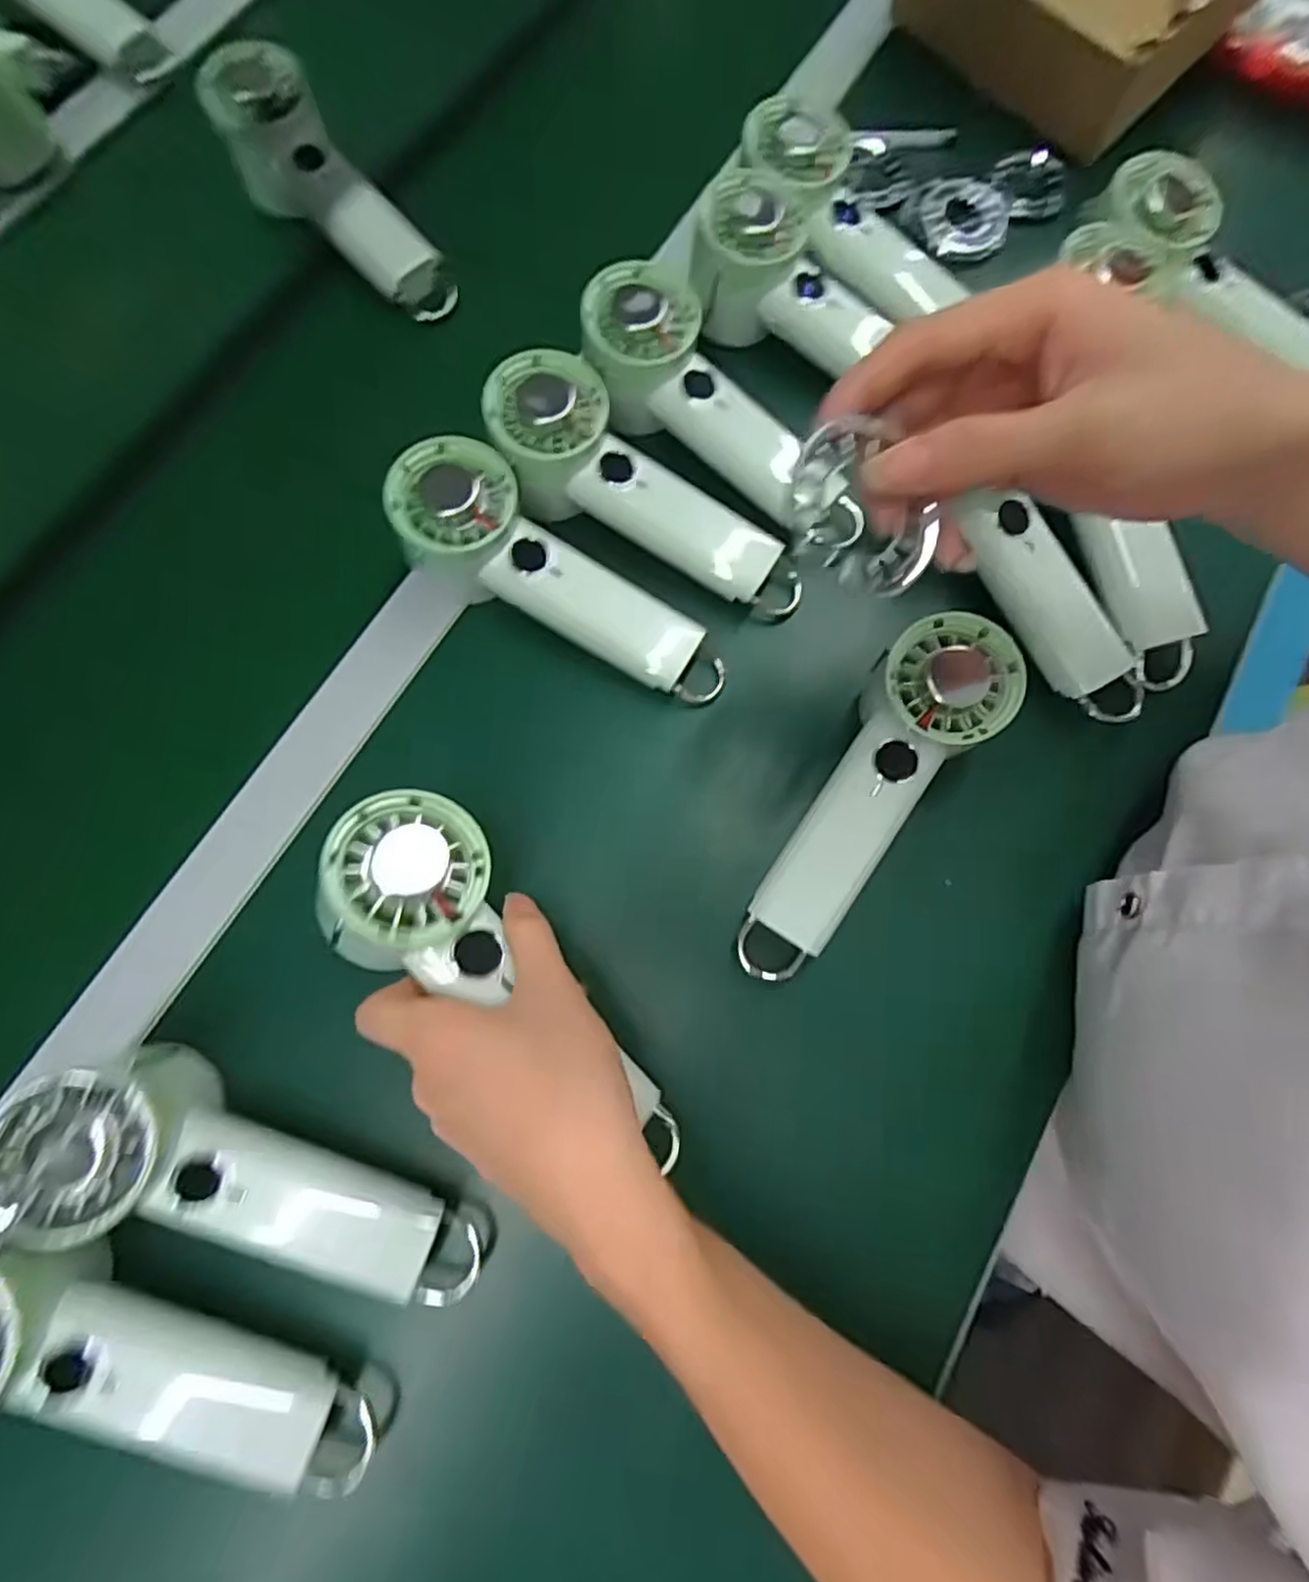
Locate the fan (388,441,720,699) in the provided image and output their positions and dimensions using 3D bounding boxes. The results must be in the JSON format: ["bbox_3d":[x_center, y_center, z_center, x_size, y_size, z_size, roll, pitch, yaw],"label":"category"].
[{"bbox_3d":[-0.051,-0.111,0.393,0.203,0.051,0.067,32,76,-9],"label":"fan"}]

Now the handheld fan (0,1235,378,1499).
[{"bbox_3d":[-0.213,0.239,0.291,0.194,0.048,0.058,26,75,-13],"label":"handheld fan"}]

